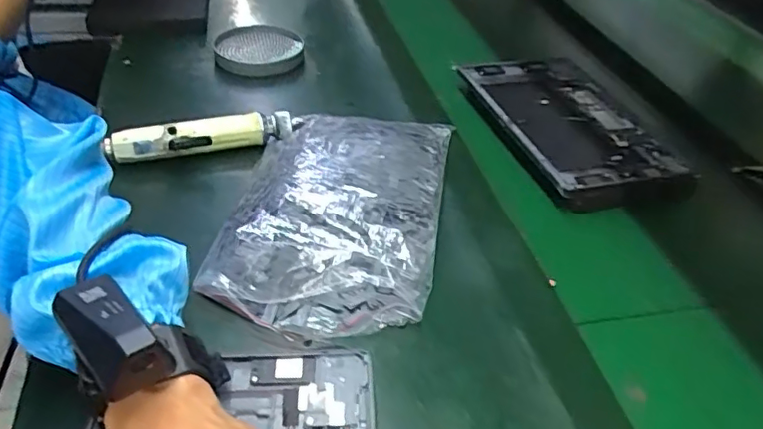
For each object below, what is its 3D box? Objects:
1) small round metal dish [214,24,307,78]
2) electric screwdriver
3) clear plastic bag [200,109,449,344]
[{"bbox_3d":[-0.156,-0.208,0.719,0.105,0.024,0.108,4,41,-4],"label":"small round metal dish"},{"bbox_3d":[-0.168,-0.074,0.547,0.180,0.033,0.027,-9,44,-19],"label":"electric screwdriver"},{"bbox_3d":[-0.037,-0.012,0.504,0.180,0.034,0.276,11,41,4],"label":"clear plastic bag"}]

